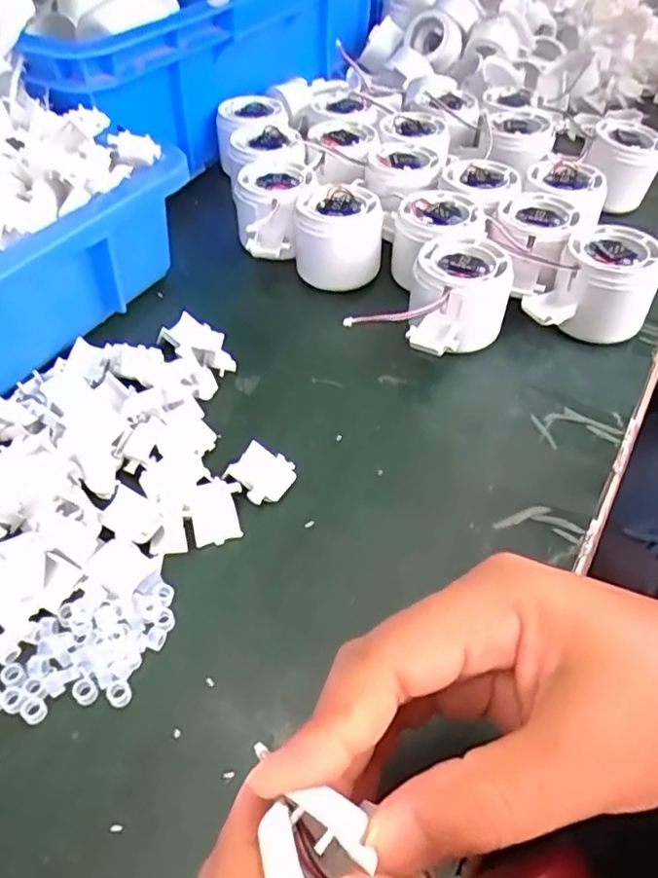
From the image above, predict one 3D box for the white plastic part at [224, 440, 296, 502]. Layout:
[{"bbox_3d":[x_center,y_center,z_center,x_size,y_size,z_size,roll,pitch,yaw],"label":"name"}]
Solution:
[{"bbox_3d":[-0.034,0.017,0.330,0.029,0.011,0.027,26,52,22],"label":"white plastic part"}]

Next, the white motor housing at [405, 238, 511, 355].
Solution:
[{"bbox_3d":[0.077,-0.078,0.398,0.056,0.054,0.076,7,47,6],"label":"white motor housing"}]

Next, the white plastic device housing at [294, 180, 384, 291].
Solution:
[{"bbox_3d":[0.007,-0.138,0.449,0.057,0.049,0.060,-1,47,-2],"label":"white plastic device housing"}]

